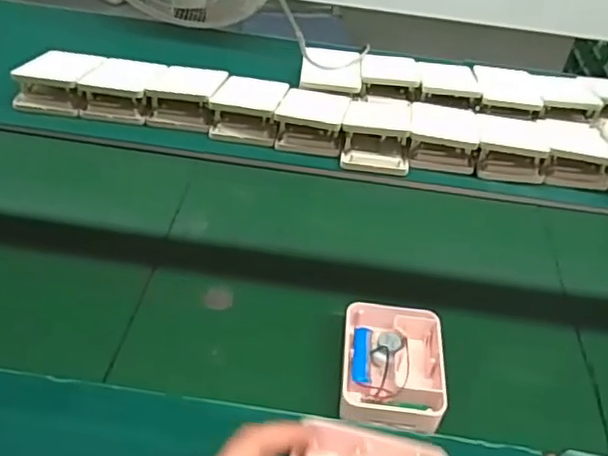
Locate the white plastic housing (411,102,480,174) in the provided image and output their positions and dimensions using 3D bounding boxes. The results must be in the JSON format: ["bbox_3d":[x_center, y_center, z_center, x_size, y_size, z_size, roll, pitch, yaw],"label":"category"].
[{"bbox_3d":[0.215,-0.148,0.951,0.103,0.043,0.143,11,43,6],"label":"white plastic housing"}]

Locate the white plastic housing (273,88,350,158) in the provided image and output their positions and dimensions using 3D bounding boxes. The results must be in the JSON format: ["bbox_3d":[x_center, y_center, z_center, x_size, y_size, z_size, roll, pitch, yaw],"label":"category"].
[{"bbox_3d":[0.013,-0.164,0.941,0.099,0.048,0.112,10,43,5],"label":"white plastic housing"}]

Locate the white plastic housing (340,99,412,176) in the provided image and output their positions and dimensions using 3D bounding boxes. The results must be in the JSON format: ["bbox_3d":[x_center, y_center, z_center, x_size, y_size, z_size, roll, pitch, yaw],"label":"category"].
[{"bbox_3d":[0.113,-0.160,0.951,0.098,0.045,0.183,8,43,2],"label":"white plastic housing"}]

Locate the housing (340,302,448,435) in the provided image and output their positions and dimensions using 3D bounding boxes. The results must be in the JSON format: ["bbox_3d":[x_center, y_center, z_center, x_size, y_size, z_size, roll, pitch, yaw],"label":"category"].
[{"bbox_3d":[0.091,0.139,0.631,0.101,0.036,0.125,8,43,2],"label":"housing"}]

